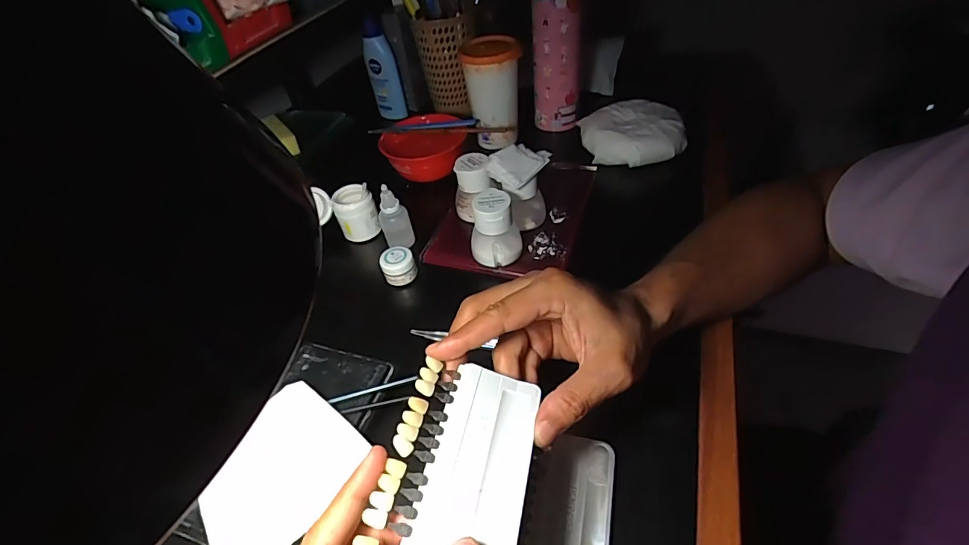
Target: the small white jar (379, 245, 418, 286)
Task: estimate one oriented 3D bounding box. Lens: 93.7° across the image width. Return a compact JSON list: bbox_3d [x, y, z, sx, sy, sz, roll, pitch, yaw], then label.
[{"bbox_3d":[-0.087,-0.007,0.456,0.032,0.025,0.031,-4,45,4],"label":"small white jar"}]

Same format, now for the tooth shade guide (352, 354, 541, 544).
[{"bbox_3d":[-0.017,0.114,0.235,0.073,0.015,0.141,18,46,1],"label":"tooth shade guide"}]

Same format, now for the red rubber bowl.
[{"bbox_3d":[-0.075,-0.158,0.585,0.101,0.051,0.101,-4,45,4],"label":"red rubber bowl"}]

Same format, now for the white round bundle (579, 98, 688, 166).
[{"bbox_3d":[0.185,-0.176,0.572,0.114,0.039,0.100,-9,45,-2],"label":"white round bundle"}]

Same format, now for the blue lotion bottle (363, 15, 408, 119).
[{"bbox_3d":[-0.153,-0.306,0.687,0.042,0.144,0.031,-27,48,-19],"label":"blue lotion bottle"}]

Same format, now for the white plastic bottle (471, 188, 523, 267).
[{"bbox_3d":[0.011,-0.044,0.442,0.049,0.066,0.045,-6,45,2],"label":"white plastic bottle"}]

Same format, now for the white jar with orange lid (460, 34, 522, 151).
[{"bbox_3d":[0.011,-0.232,0.596,0.068,0.126,0.073,-4,45,4],"label":"white jar with orange lid"}]

